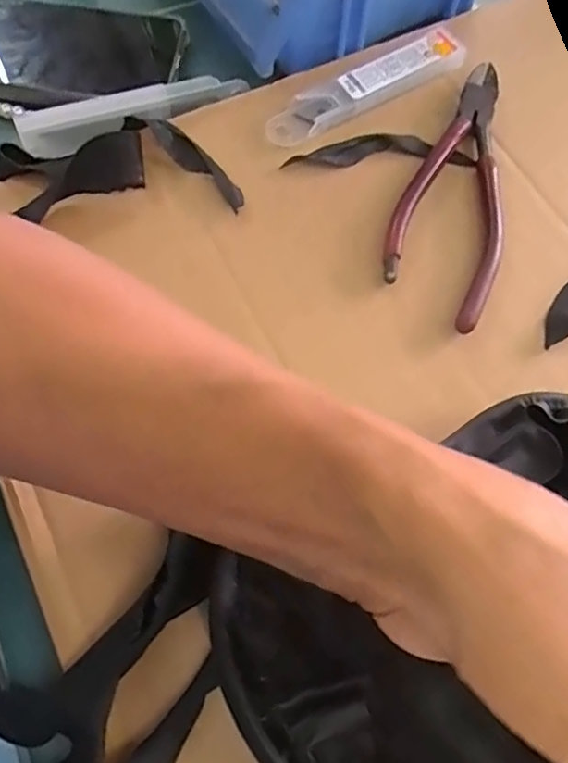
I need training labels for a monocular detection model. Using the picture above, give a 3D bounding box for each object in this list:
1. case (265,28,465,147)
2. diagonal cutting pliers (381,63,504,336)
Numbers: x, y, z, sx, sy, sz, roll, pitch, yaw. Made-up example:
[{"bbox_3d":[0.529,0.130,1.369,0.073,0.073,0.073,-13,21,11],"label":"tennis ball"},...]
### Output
[{"bbox_3d":[0.047,-0.166,0.330,0.126,0.010,0.026,-31,72,-14],"label":"case"},{"bbox_3d":[0.094,-0.104,0.306,0.055,0.008,0.166,21,69,7],"label":"diagonal cutting pliers"}]

